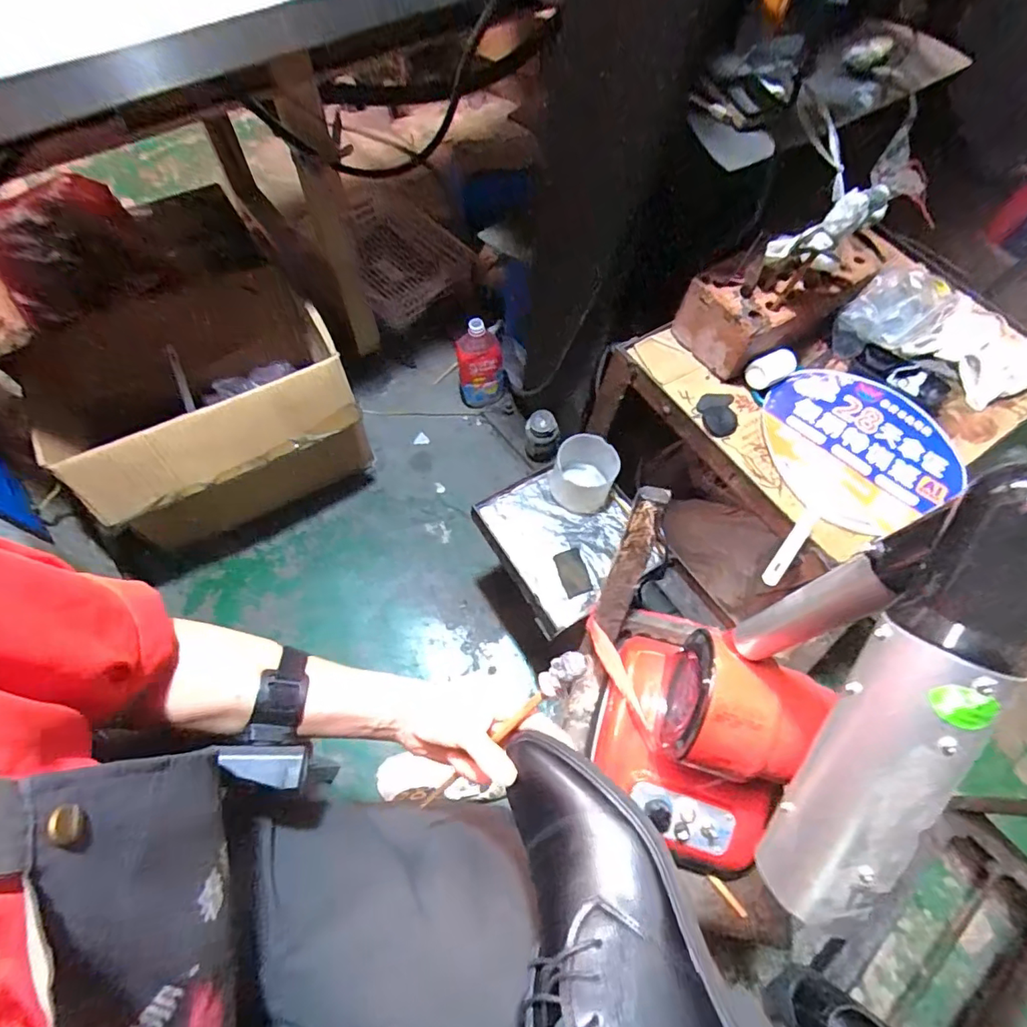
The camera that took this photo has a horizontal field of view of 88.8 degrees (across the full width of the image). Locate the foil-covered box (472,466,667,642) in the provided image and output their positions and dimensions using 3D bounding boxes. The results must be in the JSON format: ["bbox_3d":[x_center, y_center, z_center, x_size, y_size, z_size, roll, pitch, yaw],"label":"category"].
[{"bbox_3d":[0.082,0.032,0.770,0.208,0.032,0.214,-29,69,-16],"label":"foil-covered box"}]

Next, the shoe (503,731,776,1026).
[{"bbox_3d":[0.061,0.262,0.325,0.124,0.090,0.249,-21,56,-13],"label":"shoe"}]

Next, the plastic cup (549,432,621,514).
[{"bbox_3d":[0.104,-0.055,0.775,0.091,0.090,0.088,1,64,-3],"label":"plastic cup"}]

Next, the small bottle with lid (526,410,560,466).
[{"bbox_3d":[0.057,-0.146,1.045,0.066,0.113,0.062,1,64,-3],"label":"small bottle with lid"}]

